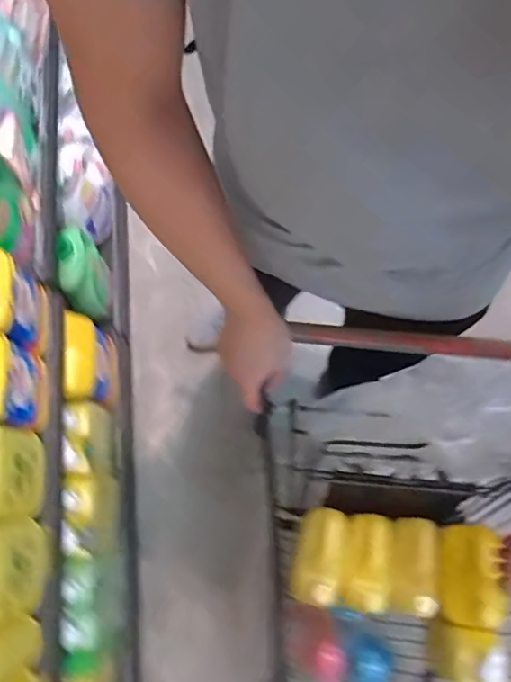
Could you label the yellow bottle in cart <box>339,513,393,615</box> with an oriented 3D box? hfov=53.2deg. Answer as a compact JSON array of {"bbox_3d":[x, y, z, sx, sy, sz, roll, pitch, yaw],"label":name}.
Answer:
[{"bbox_3d":[0.176,0.347,0.812,0.073,0.054,0.147,12,73,4],"label":"yellow bottle in cart"}]

